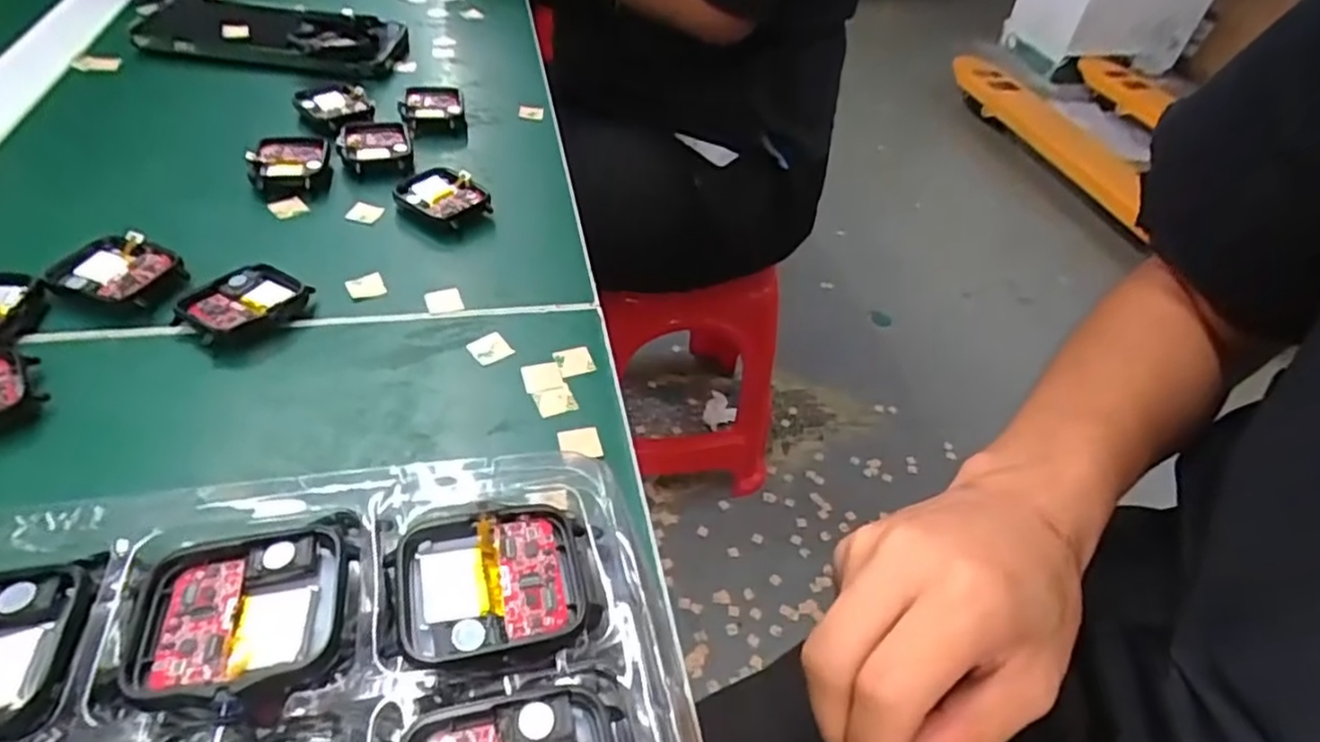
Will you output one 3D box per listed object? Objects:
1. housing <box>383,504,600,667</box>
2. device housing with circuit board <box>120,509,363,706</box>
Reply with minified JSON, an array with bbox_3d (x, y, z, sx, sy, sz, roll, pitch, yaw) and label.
[{"bbox_3d":[-0.040,0.051,0.168,0.045,0.008,0.036,-9,47,-16],"label":"housing"},{"bbox_3d":[-0.093,0.055,0.158,0.047,0.007,0.037,-11,48,-18],"label":"device housing with circuit board"}]

